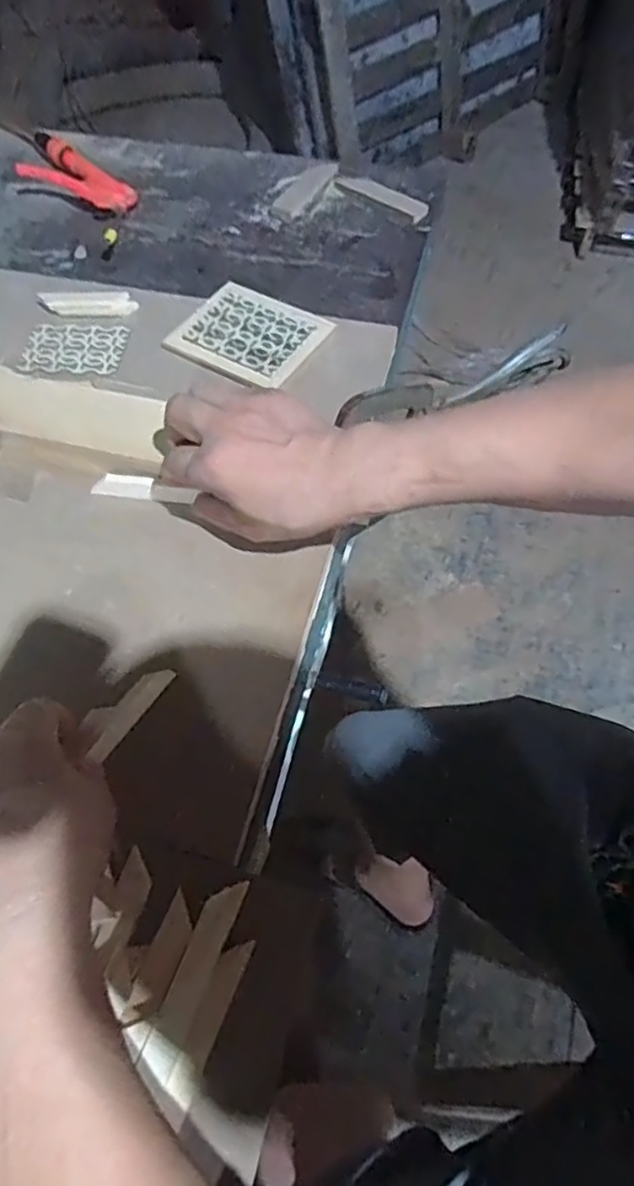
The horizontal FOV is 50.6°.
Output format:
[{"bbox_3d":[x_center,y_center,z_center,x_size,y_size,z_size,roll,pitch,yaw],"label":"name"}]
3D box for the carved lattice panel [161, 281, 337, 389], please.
[{"bbox_3d":[-0.061,-0.237,0.614,0.117,0.011,0.104,30,65,18],"label":"carved lattice panel"}]

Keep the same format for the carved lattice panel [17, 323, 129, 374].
[{"bbox_3d":[-0.223,-0.225,0.616,0.090,0.006,0.060,1,59,3],"label":"carved lattice panel"}]

